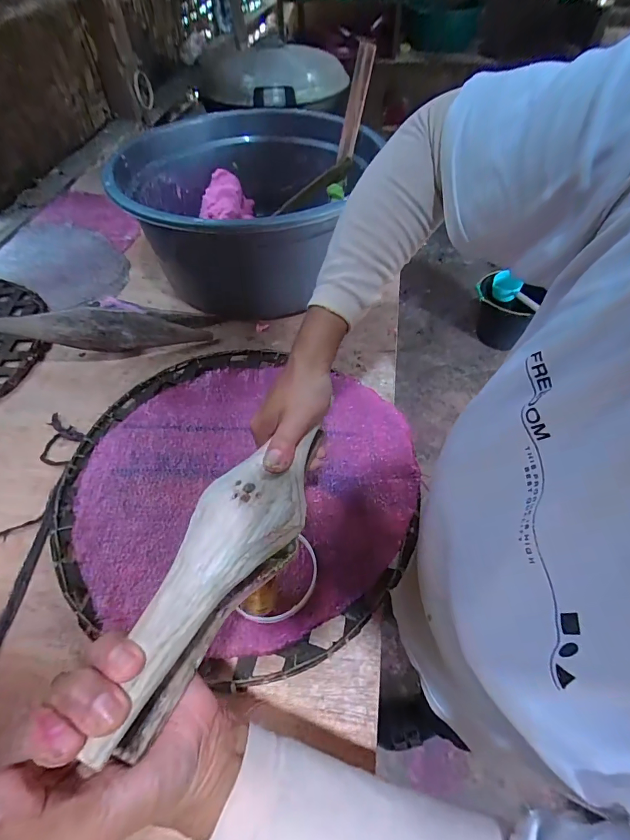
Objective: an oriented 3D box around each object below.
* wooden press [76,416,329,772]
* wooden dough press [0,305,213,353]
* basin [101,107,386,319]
[{"bbox_3d":[-0.053,0.082,0.251,0.067,0.049,0.207,19,49,15],"label":"wooden press"},{"bbox_3d":[-0.277,-0.124,0.538,0.266,0.055,0.039,-3,51,-23],"label":"wooden dough press"},{"bbox_3d":[-0.110,-0.311,0.673,0.338,0.245,0.383,12,55,10],"label":"basin"}]

